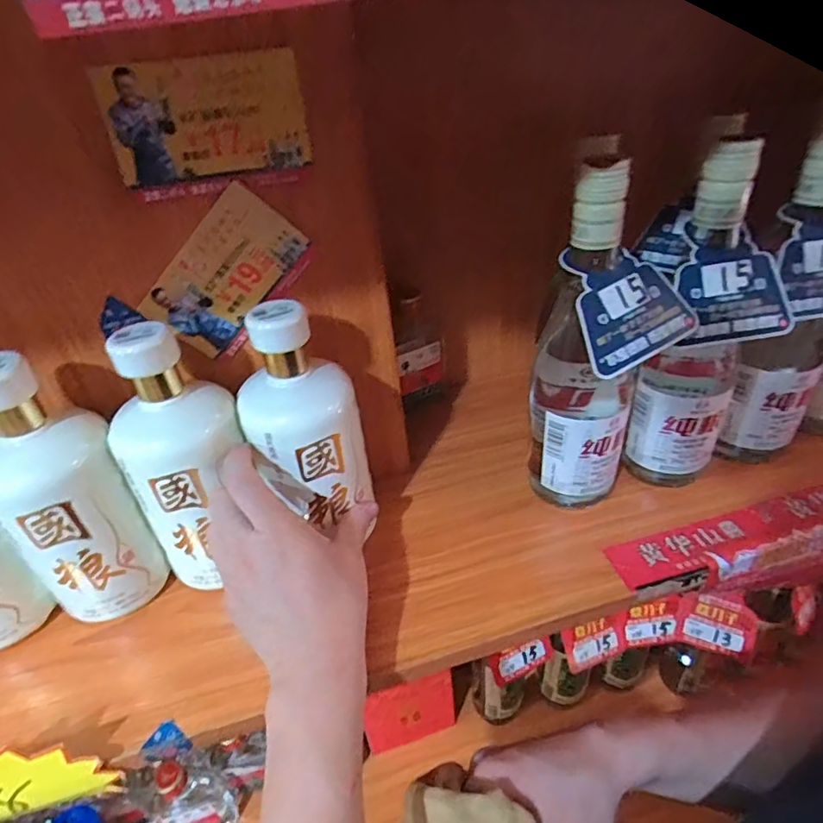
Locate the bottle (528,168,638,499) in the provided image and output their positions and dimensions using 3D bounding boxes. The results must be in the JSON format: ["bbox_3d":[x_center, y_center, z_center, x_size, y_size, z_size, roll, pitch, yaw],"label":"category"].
[{"bbox_3d":[0.125,-0.047,0.385,0.073,0.247,0.082,6,37,17],"label":"bottle"}]

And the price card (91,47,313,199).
[{"bbox_3d":[-0.116,-0.165,0.308,0.108,0.068,0.004,-11,34,-9],"label":"price card"}]

